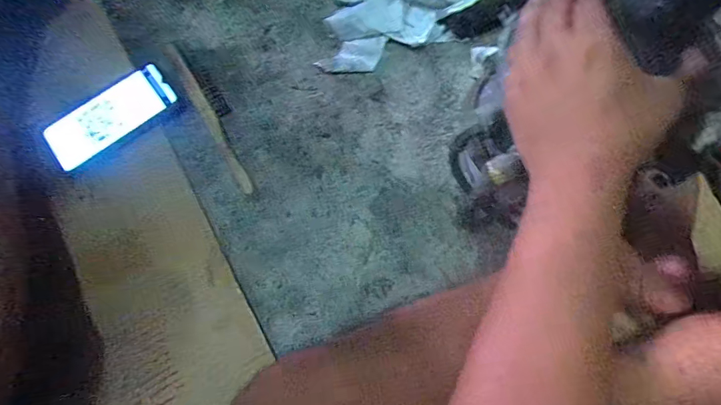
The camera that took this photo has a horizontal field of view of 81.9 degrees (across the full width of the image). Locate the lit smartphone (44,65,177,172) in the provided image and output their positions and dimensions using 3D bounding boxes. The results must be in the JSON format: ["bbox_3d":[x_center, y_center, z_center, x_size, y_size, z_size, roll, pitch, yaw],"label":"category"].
[{"bbox_3d":[-0.303,-0.103,0.503,0.155,0.015,0.071,-35,78,-9],"label":"lit smartphone"}]

